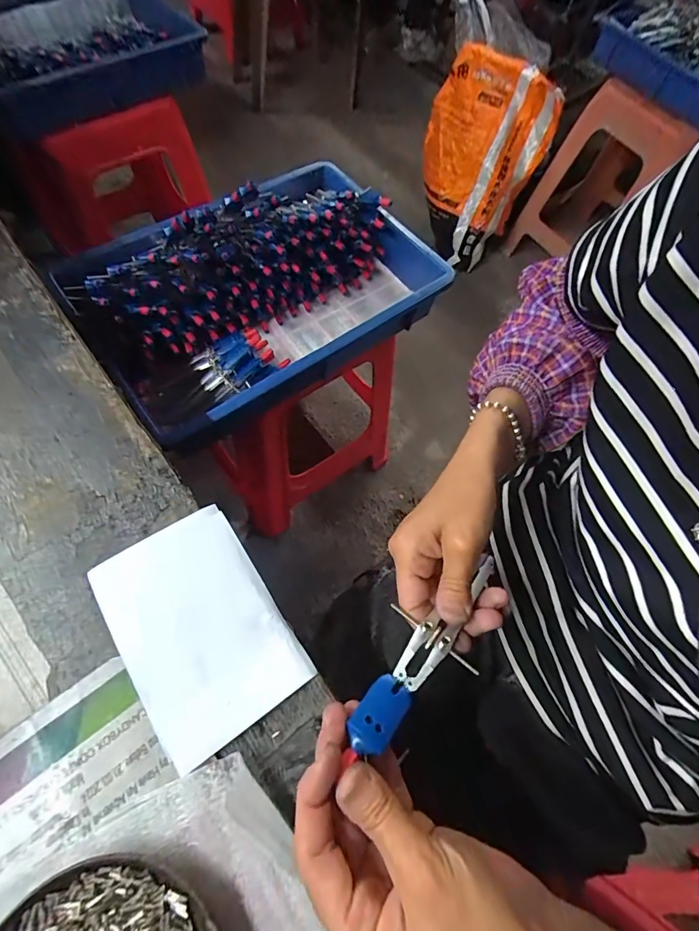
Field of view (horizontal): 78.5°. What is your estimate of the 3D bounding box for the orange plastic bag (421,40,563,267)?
[{"bbox_3d":[0.373,-0.889,1.294,0.329,0.498,0.180,33,30,8],"label":"orange plastic bag"}]

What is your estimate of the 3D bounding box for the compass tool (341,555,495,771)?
[{"bbox_3d":[0.047,0.106,0.256,0.047,0.014,0.147,42,52,15],"label":"compass tool"}]

